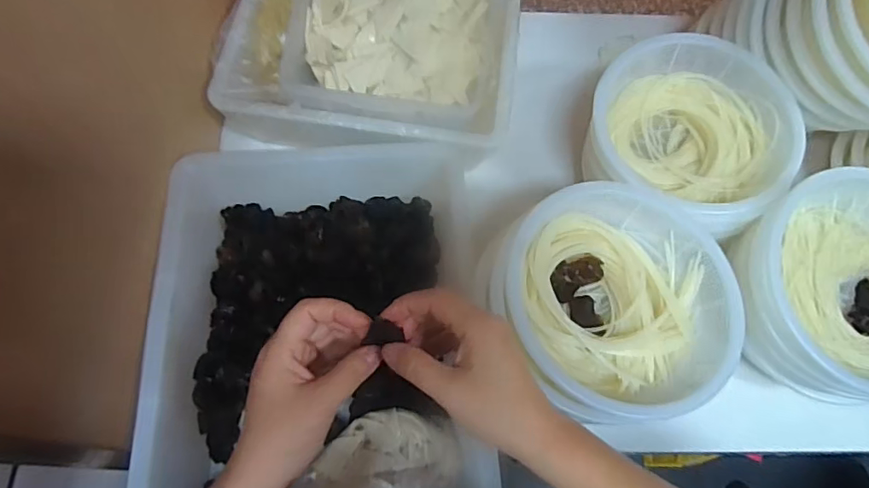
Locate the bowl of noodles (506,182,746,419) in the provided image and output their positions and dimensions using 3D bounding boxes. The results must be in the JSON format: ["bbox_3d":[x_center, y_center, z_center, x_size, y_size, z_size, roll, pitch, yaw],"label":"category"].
[{"bbox_3d":[0.151,0.044,0.446,0.175,0.056,0.190,1,66,-2],"label":"bowl of noodles"}]

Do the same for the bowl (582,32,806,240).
[{"bbox_3d":[0.246,-0.107,0.527,0.188,0.060,0.188,1,66,-2],"label":"bowl"}]

